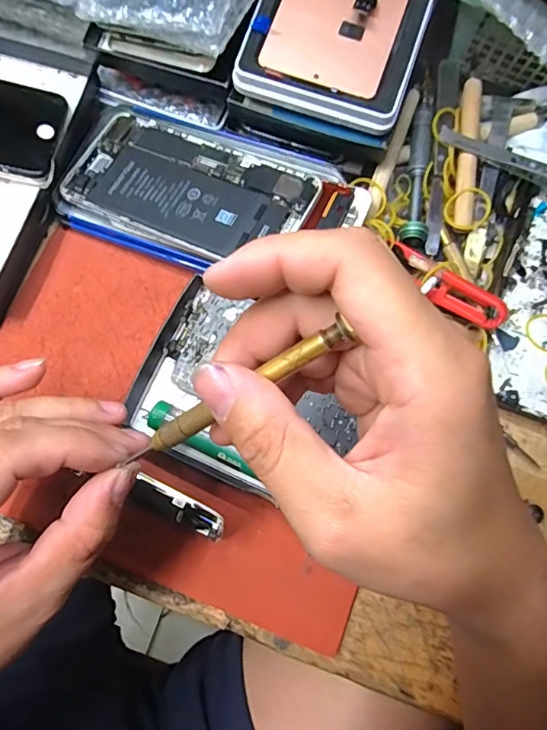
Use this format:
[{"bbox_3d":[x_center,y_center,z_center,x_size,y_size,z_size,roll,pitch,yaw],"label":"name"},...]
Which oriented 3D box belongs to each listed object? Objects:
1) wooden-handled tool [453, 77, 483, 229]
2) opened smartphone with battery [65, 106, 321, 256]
[{"bbox_3d":[0.125,-0.135,0.317,0.012,0.014,0.097,8,76,1],"label":"wooden-handled tool"},{"bbox_3d":[-0.052,-0.113,0.311,0.154,0.004,0.077,22,74,12],"label":"opened smartphone with battery"}]

